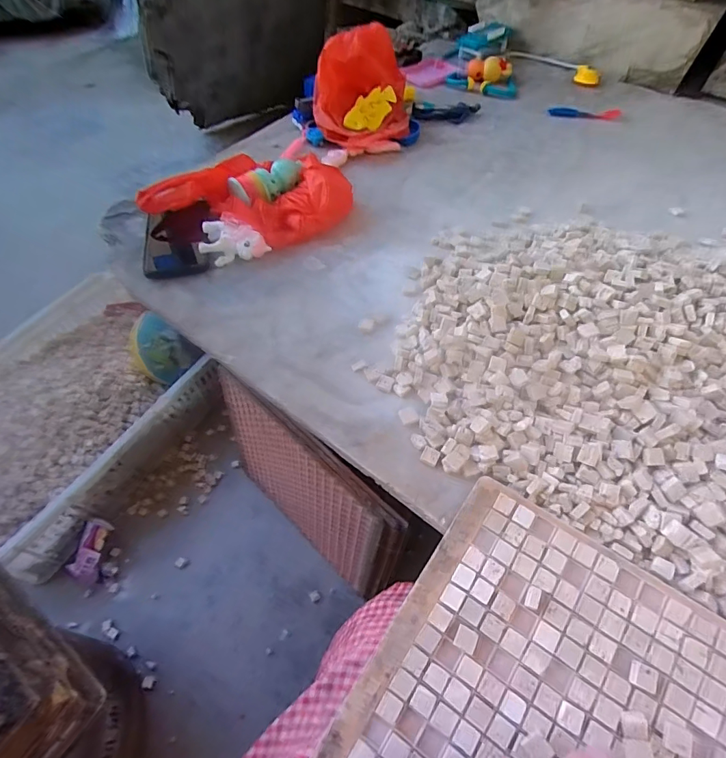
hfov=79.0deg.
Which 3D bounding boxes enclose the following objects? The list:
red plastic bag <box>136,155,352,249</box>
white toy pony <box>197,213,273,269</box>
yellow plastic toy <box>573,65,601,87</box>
[{"bbox_3d":[-0.148,-0.248,0.596,0.253,0.054,0.146,13,57,10],"label":"red plastic bag"},{"bbox_3d":[-0.174,-0.173,0.570,0.083,0.033,0.071,37,64,23],"label":"white toy pony"},{"bbox_3d":[0.441,-0.596,0.865,0.047,0.021,0.037,22,59,15],"label":"yellow plastic toy"}]

